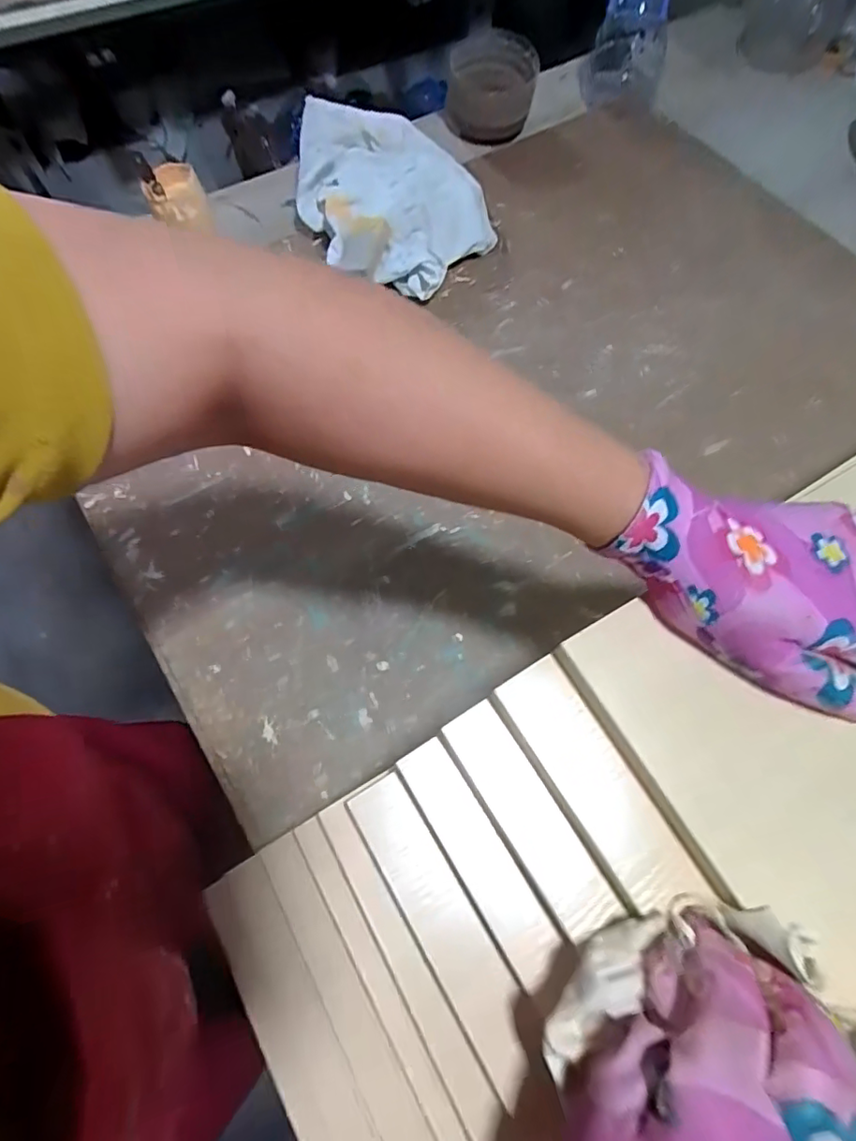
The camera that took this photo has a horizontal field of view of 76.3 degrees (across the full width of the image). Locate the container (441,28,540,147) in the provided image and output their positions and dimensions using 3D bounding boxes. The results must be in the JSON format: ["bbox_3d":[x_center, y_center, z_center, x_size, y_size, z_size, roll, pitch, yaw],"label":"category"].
[{"bbox_3d":[0.075,-0.577,0.639,0.104,0.070,0.107,5,68,0],"label":"container"}]

